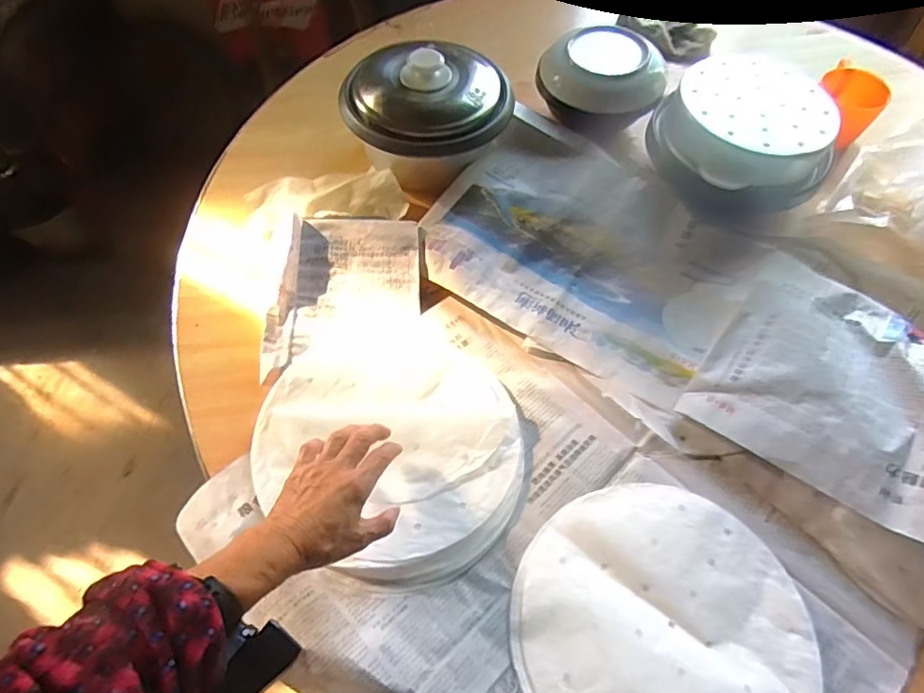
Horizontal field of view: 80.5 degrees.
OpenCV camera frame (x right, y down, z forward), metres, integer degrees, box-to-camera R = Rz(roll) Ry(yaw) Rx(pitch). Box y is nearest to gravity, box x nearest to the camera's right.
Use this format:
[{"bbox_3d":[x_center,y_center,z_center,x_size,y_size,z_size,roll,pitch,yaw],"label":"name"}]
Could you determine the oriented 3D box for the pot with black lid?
[{"bbox_3d":[-0.050,-0.309,0.697,0.187,0.116,0.171,0,60,1],"label":"pot with black lid"}]

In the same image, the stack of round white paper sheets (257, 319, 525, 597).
[{"bbox_3d":[-0.068,0.091,0.551,0.273,0.020,0.235,33,66,18],"label":"stack of round white paper sheets"}]

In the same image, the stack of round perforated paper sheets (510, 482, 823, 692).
[{"bbox_3d":[0.171,0.242,0.463,0.244,0.025,0.239,3,60,3],"label":"stack of round perforated paper sheets"}]

